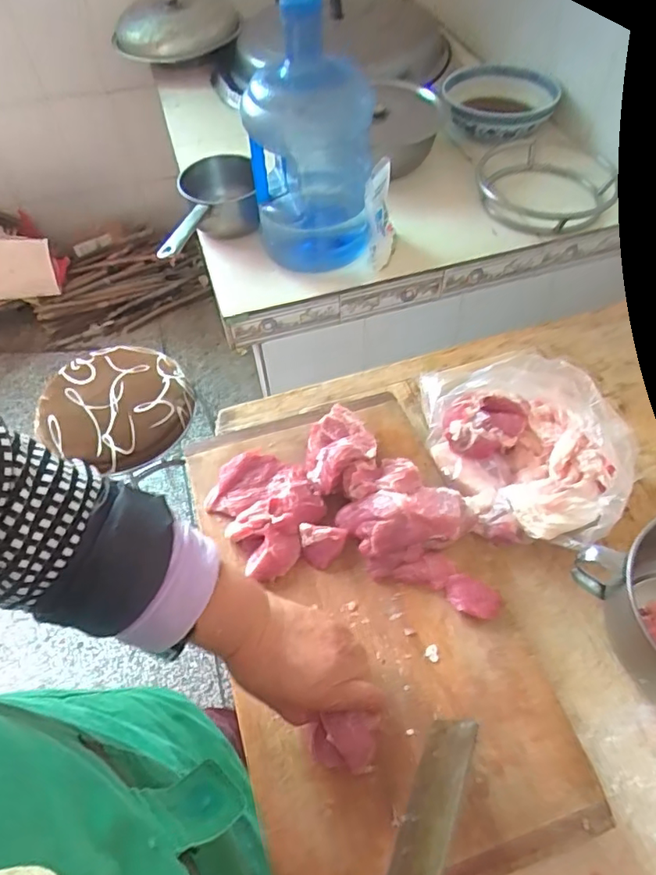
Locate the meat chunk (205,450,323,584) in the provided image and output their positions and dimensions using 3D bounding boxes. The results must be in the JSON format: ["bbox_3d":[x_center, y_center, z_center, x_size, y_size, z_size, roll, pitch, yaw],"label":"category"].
[{"bbox_3d":[-0.057,0.066,0.533,0.092,0.026,0.122,-29,58,-18],"label":"meat chunk"}]

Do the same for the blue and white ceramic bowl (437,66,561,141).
[{"bbox_3d":[0.363,-0.715,1.194,0.226,0.076,0.228,7,54,7],"label":"blue and white ceramic bowl"}]

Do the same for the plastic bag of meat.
[{"bbox_3d":[0.196,0.008,0.573,0.207,0.086,0.190,10,55,8],"label":"plastic bag of meat"}]

